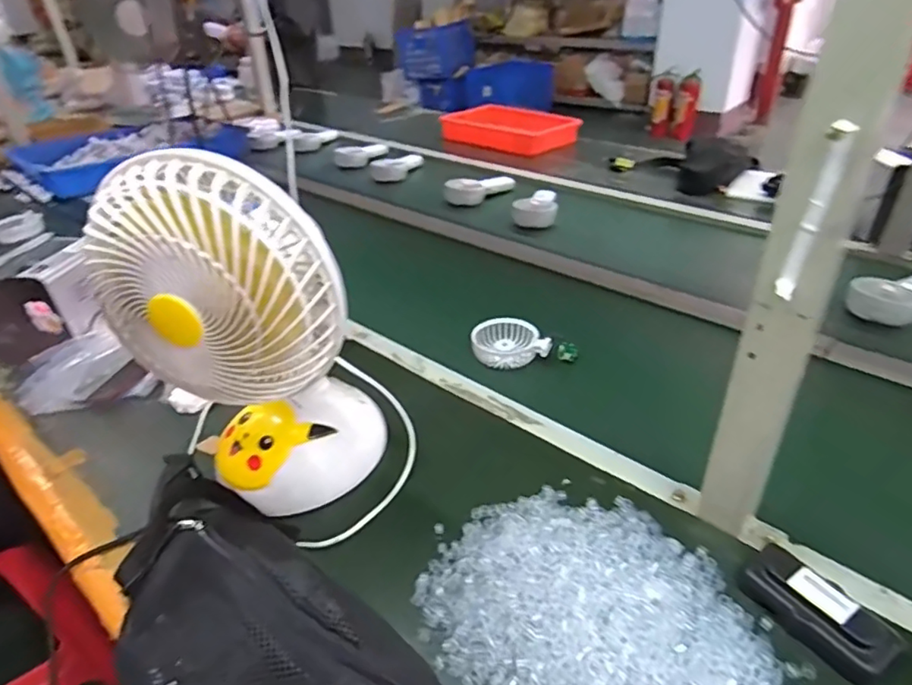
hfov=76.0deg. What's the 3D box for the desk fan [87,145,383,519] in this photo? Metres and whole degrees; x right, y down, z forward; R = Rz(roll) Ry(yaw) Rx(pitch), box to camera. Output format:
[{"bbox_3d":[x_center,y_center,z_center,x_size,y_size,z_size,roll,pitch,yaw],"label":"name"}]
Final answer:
[{"bbox_3d":[-0.181,0.002,0.518,0.186,0.321,0.133,-1,33,2],"label":"desk fan"}]

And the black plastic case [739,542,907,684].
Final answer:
[{"bbox_3d":[0.273,0.200,0.442,0.050,0.021,0.102,-21,38,-26],"label":"black plastic case"}]

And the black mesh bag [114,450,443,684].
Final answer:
[{"bbox_3d":[-0.160,0.203,0.434,0.164,0.067,0.324,-27,41,-32],"label":"black mesh bag"}]

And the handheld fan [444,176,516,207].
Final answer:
[{"bbox_3d":[0.057,-0.362,1.369,0.170,0.051,0.075,-8,34,-8],"label":"handheld fan"}]

